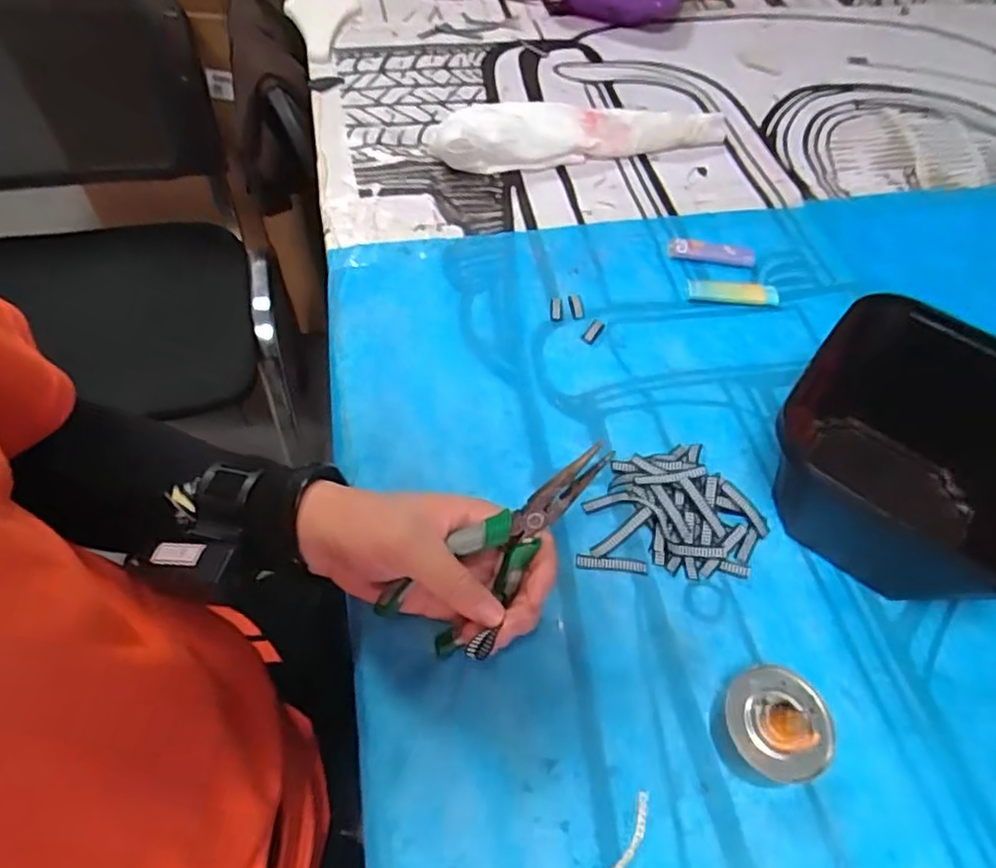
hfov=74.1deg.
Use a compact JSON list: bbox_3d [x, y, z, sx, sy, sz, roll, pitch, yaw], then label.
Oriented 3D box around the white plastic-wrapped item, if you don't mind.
[{"bbox_3d":[0.088,-0.323,0.696,0.324,0.050,0.073,-14,57,-14],"label":"white plastic-wrapped item"}]

